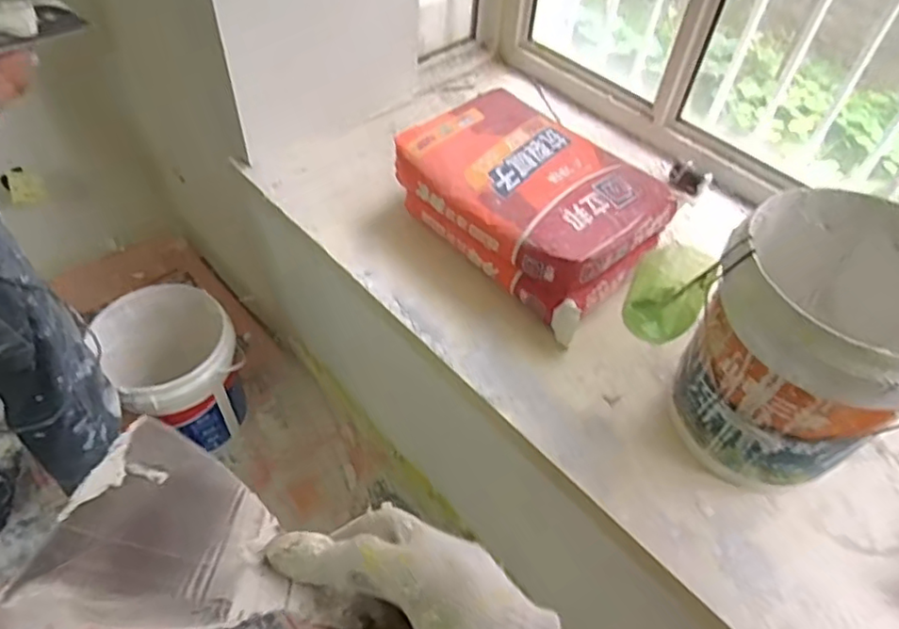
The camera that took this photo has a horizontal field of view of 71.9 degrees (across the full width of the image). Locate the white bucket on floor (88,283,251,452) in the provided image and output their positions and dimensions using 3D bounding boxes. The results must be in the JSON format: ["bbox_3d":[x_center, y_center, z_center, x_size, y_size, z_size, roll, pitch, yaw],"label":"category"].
[{"bbox_3d":[-0.655,0.127,1.484,0.277,0.353,0.304,-32,60,-27],"label":"white bucket on floor"}]

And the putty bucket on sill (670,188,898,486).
[{"bbox_3d":[0.492,0.045,0.858,0.291,0.323,0.283,2,50,-3],"label":"putty bucket on sill"}]

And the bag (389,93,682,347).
[{"bbox_3d":[0.156,-0.223,1.181,0.328,0.139,0.476,-35,61,-28],"label":"bag"}]

